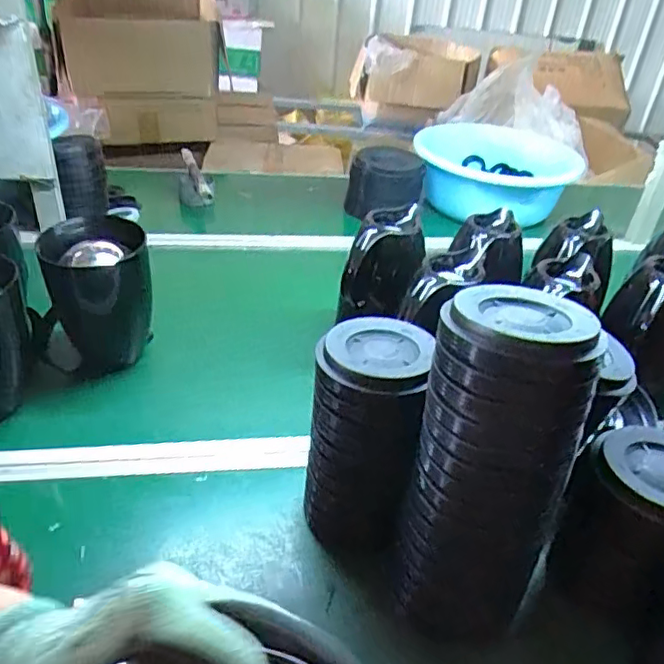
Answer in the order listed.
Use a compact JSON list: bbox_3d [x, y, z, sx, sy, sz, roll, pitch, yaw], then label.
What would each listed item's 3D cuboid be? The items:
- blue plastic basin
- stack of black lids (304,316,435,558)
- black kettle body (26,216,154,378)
[{"bbox_3d":[0.366,-0.375,1.360,0.365,0.121,0.347,4,35,-3],"label":"blue plastic basin"},{"bbox_3d":[0.029,0.102,0.606,0.099,0.210,0.114,6,35,0],"label":"stack of black lids"},{"bbox_3d":[-0.314,-0.044,0.785,0.140,0.169,0.129,-6,37,-16],"label":"black kettle body"}]

